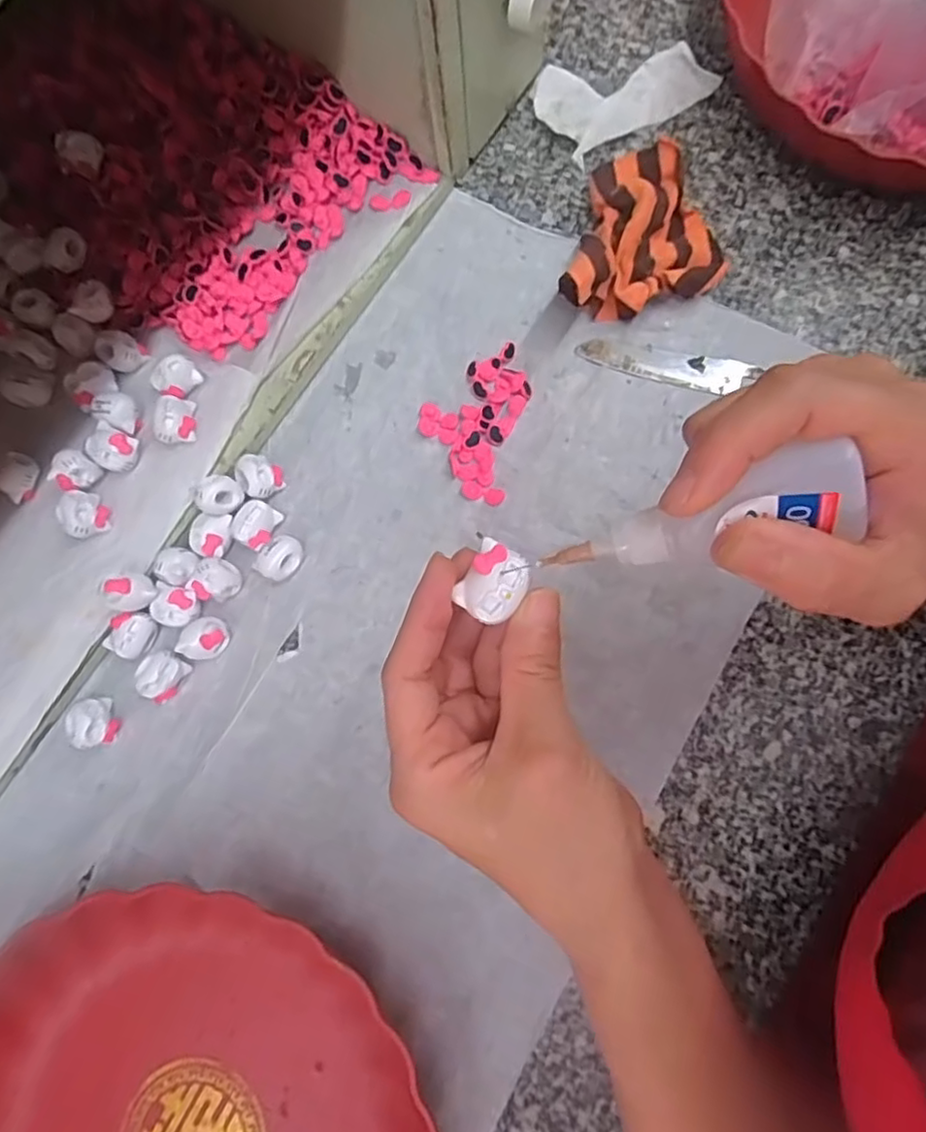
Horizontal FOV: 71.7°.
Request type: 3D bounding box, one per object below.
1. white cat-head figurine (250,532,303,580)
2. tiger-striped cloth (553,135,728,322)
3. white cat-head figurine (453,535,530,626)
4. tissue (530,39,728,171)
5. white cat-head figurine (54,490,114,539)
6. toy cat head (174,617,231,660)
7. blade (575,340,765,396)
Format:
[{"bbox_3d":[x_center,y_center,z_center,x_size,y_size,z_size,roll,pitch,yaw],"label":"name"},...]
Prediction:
[{"bbox_3d":[-0.099,-0.004,0.353,0.019,0.018,0.025,28,82,8],"label":"white cat-head figurine"},{"bbox_3d":[0.111,-0.192,0.369,0.085,0.038,0.116,16,80,6],"label":"tiger-striped cloth"},{"bbox_3d":[0.011,0.005,0.214,0.020,0.008,0.023,32,81,7],"label":"white cat-head figurine"},{"bbox_3d":[0.097,-0.303,0.405,0.099,0.016,0.069,-31,79,-3],"label":"tissue"},{"bbox_3d":[-0.205,-0.027,0.348,0.021,0.017,0.024,-39,79,-5],"label":"white cat-head figurine"},{"bbox_3d":[-0.140,0.039,0.347,0.021,0.014,0.023,-1,79,3],"label":"toy cat head"},{"bbox_3d":[0.117,-0.118,0.372,0.121,0.004,0.023,15,82,6],"label":"blade"}]

